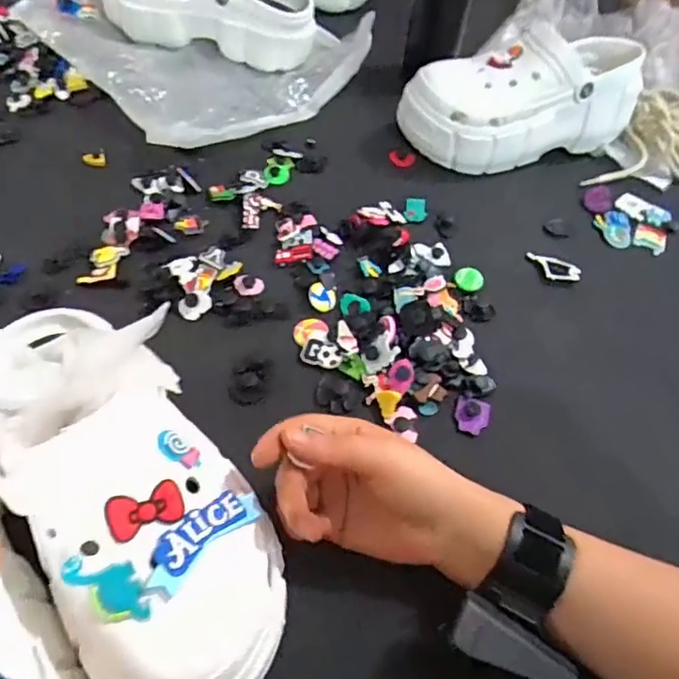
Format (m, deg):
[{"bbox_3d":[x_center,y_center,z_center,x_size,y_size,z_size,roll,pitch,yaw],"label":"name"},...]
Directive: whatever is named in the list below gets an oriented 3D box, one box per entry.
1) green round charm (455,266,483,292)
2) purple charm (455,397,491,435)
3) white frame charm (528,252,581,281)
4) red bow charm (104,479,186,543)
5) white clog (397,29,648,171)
[{"bbox_3d":[0.112,-0.051,0.482,0.022,0.011,0.020,3,54,-4],"label":"green round charm"},{"bbox_3d":[0.096,0.056,0.406,0.023,0.009,0.027,16,54,6],"label":"purple charm"},{"bbox_3d":[0.189,-0.064,0.497,0.049,0.004,0.022,24,66,23],"label":"white frame charm"},{"bbox_3d":[-0.091,0.080,0.262,0.034,0.004,0.020,-12,78,-31],"label":"red bow charm"},{"bbox_3d":[0.191,-0.246,0.568,0.239,0.100,0.091,-16,57,-16],"label":"white clog"}]

